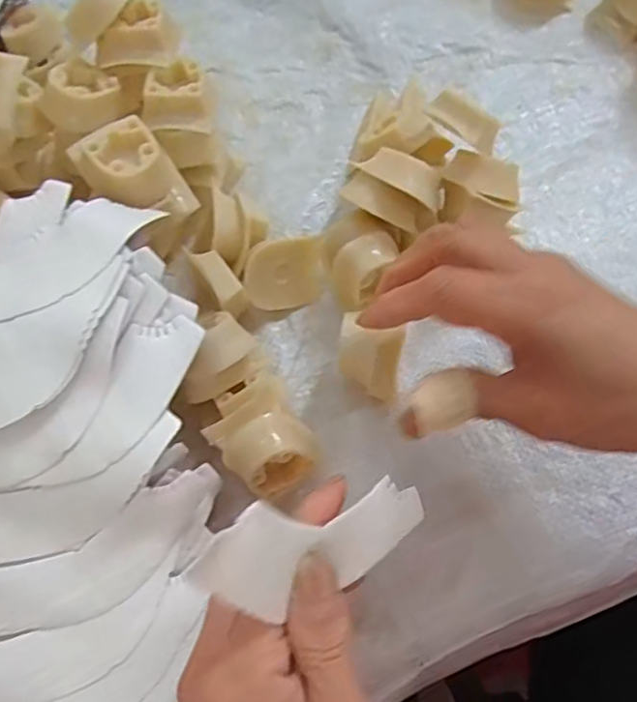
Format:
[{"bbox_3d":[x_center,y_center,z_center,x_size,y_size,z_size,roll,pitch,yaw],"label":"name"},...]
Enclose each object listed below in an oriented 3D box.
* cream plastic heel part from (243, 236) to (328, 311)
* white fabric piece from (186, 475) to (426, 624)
[{"bbox_3d":[-0.019,-0.042,0.335,0.044,0.039,0.015,-14,26,-25],"label":"cream plastic heel part"},{"bbox_3d":[0.002,0.065,0.203,0.023,0.114,0.028,-35,65,29],"label":"white fabric piece"}]

